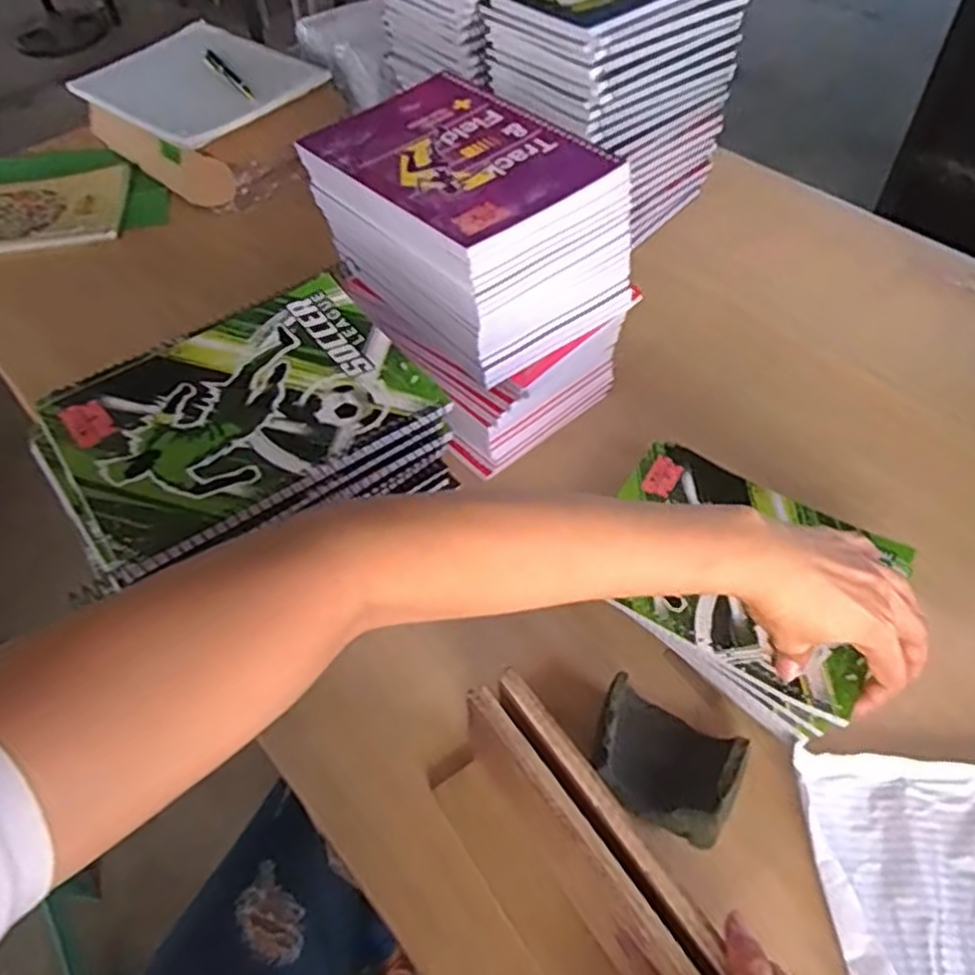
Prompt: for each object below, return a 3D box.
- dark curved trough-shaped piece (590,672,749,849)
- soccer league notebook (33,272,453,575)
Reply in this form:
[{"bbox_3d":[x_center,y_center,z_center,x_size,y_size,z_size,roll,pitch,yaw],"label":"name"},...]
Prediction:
[{"bbox_3d":[0.110,0.170,0.469,0.090,0.029,0.075,22,55,19],"label":"dark curved trough-shaped piece"},{"bbox_3d":[-0.152,-0.049,0.453,0.212,0.011,0.154,-31,56,-21],"label":"soccer league notebook"}]

